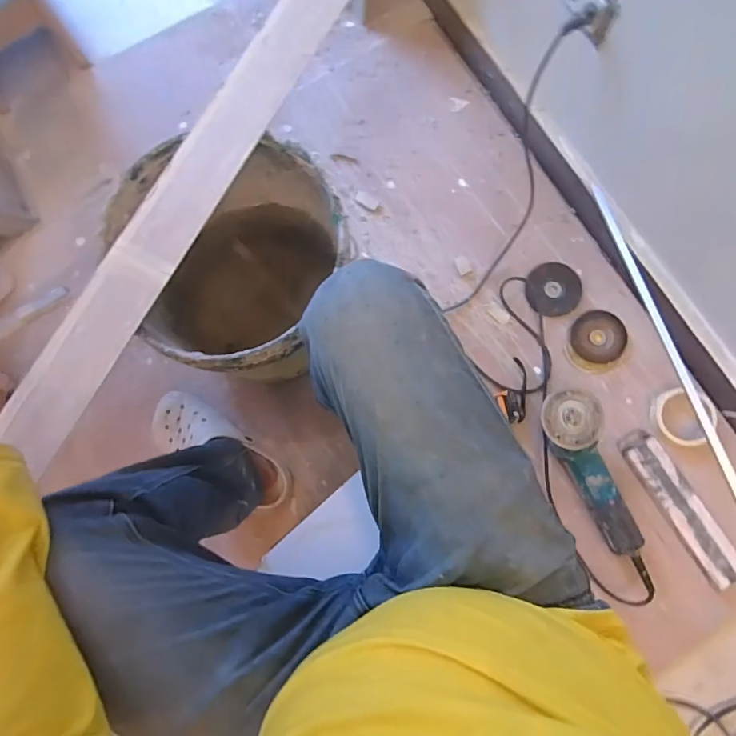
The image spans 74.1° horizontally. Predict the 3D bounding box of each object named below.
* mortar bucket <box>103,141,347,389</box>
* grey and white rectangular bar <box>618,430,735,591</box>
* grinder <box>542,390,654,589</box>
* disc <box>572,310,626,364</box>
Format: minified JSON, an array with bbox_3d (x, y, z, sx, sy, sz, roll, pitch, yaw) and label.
[{"bbox_3d":[-0.173,-0.129,0.768,0.285,0.362,0.309,0,80,2],"label":"mortar bucket"},{"bbox_3d":[0.514,0.227,0.805,0.058,0.029,0.266,-31,81,-3],"label":"grey and white rectangular bar"},{"bbox_3d":[0.374,0.191,0.779,0.088,0.094,0.328,-27,80,-2],"label":"grinder"},{"bbox_3d":[0.412,-0.058,0.867,0.086,0.017,0.093,0,80,2],"label":"disc"}]

